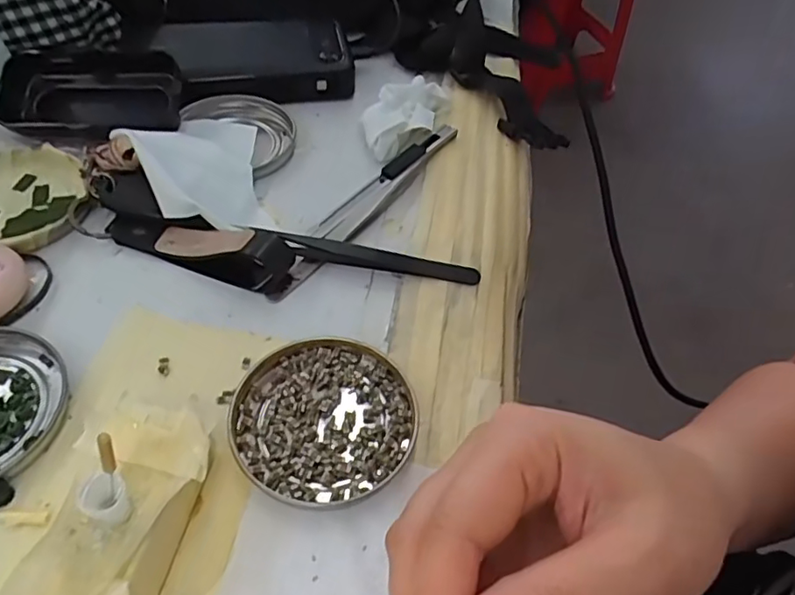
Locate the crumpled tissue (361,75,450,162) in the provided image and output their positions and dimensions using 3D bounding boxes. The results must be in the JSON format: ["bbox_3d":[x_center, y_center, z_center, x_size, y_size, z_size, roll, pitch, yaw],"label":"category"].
[{"bbox_3d":[0.003,-0.119,0.386,0.046,0.021,0.071,17,52,8],"label":"crumpled tissue"}]

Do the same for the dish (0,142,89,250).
[{"bbox_3d":[-0.212,-0.058,0.326,0.082,0.010,0.072,20,52,10],"label":"dish"}]

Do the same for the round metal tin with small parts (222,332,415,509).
[{"bbox_3d":[-0.031,0.052,0.257,0.080,0.009,0.074,3,51,-4],"label":"round metal tin with small parts"}]

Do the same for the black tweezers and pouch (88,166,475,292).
[{"bbox_3d":[-0.065,-0.026,0.307,0.209,0.024,0.045,13,51,5],"label":"black tweezers and pouch"}]

